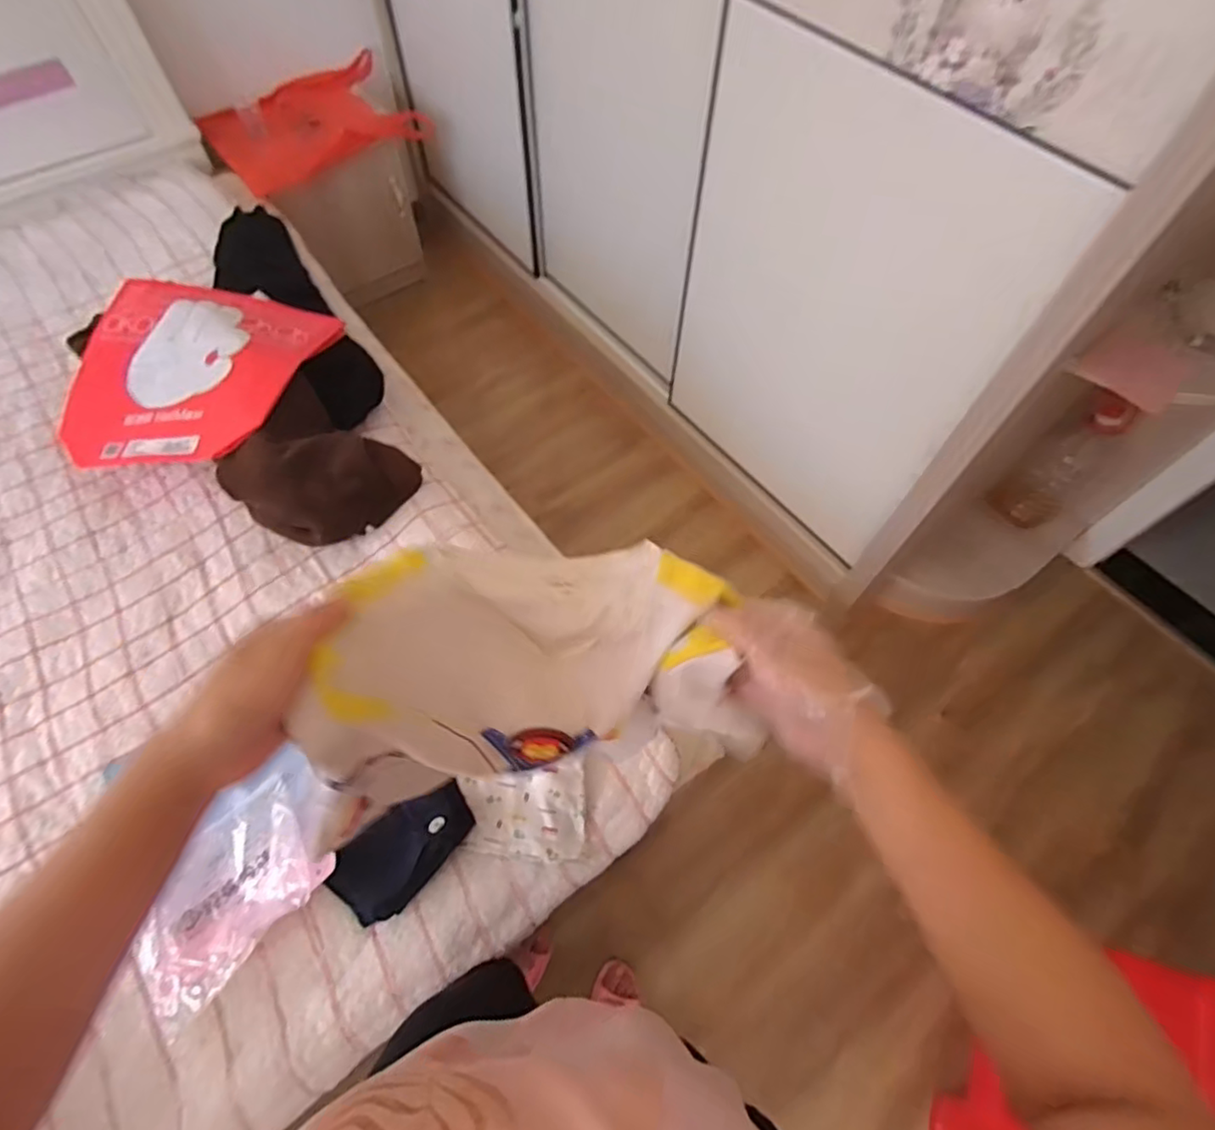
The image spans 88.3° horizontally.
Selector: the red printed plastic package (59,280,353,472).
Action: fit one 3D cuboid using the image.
[{"bbox_3d":[-0.796,-0.363,1.215,0.461,0.126,0.416,8,62,4],"label":"red printed plastic package"}]

